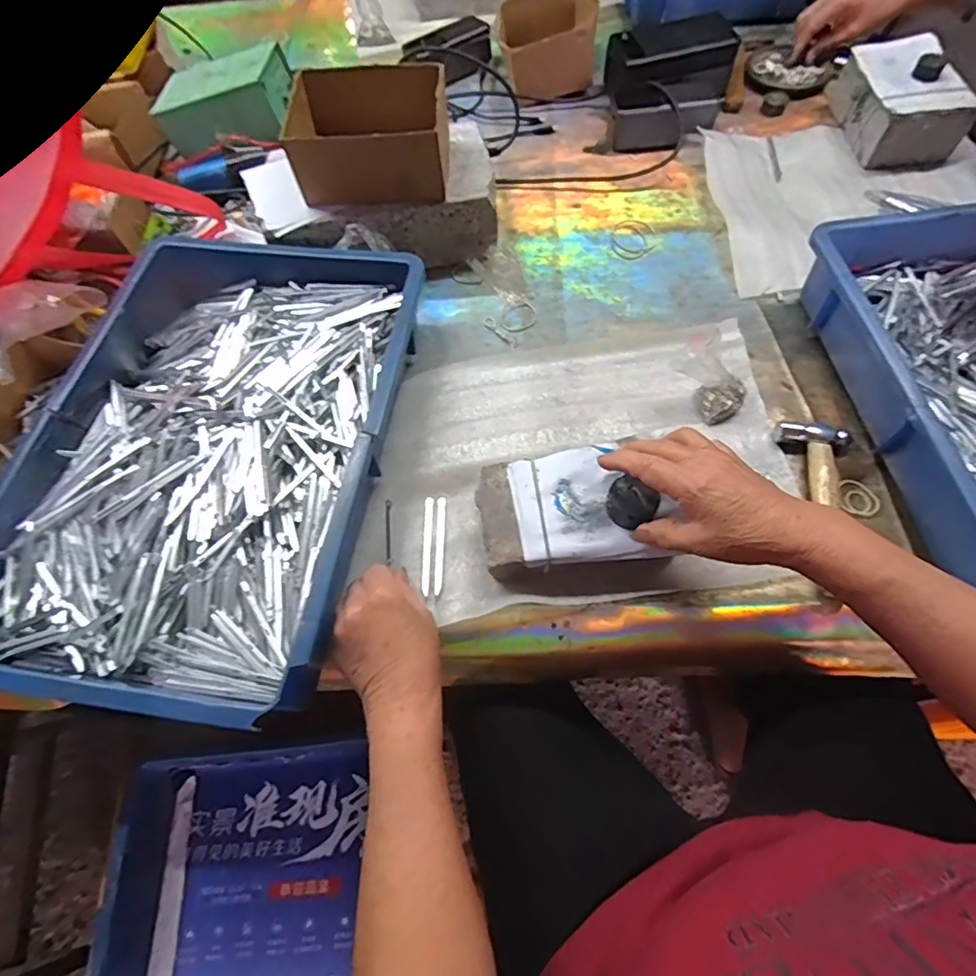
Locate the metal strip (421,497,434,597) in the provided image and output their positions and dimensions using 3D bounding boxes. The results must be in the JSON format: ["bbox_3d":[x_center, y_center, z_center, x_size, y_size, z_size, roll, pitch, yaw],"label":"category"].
[{"bbox_3d":[-0.053,0.049,0.458,0.008,0.004,0.088,-2,63,3],"label":"metal strip"}]

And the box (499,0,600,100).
[{"bbox_3d":[0.084,-0.637,0.760,0.130,0.087,0.146,-6,63,1],"label":"box"}]

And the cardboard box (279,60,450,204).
[{"bbox_3d":[-0.117,-0.360,0.543,0.154,0.071,0.117,-1,63,3],"label":"cardboard box"}]

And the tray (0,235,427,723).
[{"bbox_3d":[-0.235,-0.040,0.471,0.291,0.074,0.427,5,63,7],"label":"tray"}]

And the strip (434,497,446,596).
[{"bbox_3d":[-0.041,0.048,0.453,0.007,0.004,0.087,-1,63,3],"label":"strip"}]

